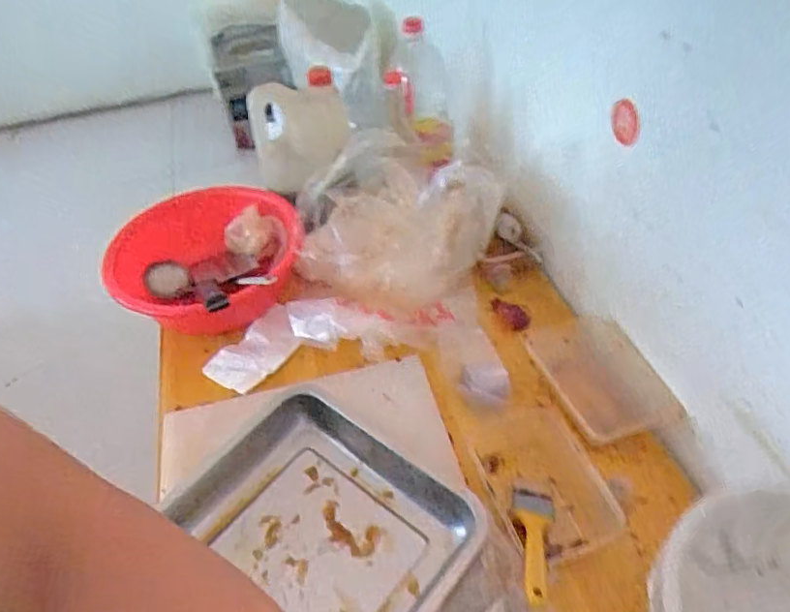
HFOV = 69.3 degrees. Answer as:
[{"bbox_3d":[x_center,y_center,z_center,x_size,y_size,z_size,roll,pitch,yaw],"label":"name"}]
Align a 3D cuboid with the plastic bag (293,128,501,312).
[{"bbox_3d":[-0.006,-0.123,0.823,0.271,0.195,0.201,-7,45,-1],"label":"plastic bag"}]

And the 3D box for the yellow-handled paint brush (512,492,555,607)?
[{"bbox_3d":[0.138,0.231,0.560,0.041,0.015,0.146,4,20,10],"label":"yellow-handled paint brush"}]

